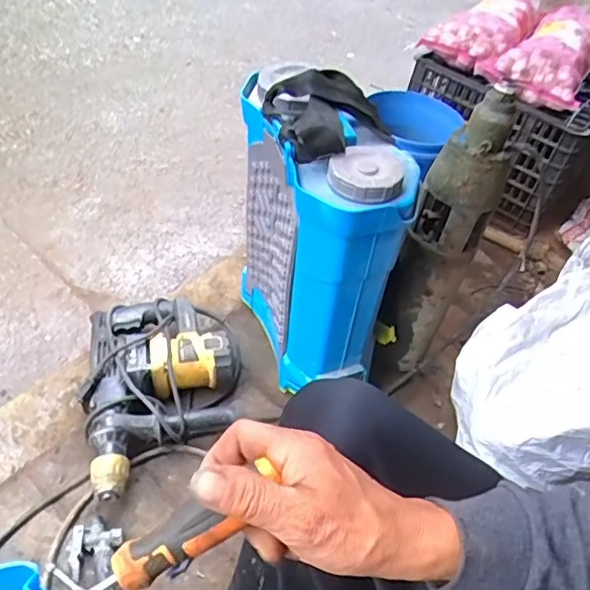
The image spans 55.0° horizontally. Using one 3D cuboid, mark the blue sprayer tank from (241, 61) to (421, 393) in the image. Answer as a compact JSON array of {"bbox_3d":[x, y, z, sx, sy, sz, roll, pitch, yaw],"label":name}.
[{"bbox_3d":[0.029,-0.091,0.952,0.179,0.482,0.379,-7,48,-22],"label":"blue sprayer tank"}]

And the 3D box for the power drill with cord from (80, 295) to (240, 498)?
[{"bbox_3d":[-0.225,0.148,0.967,0.246,0.089,0.376,1,46,-14],"label":"power drill with cord"}]

